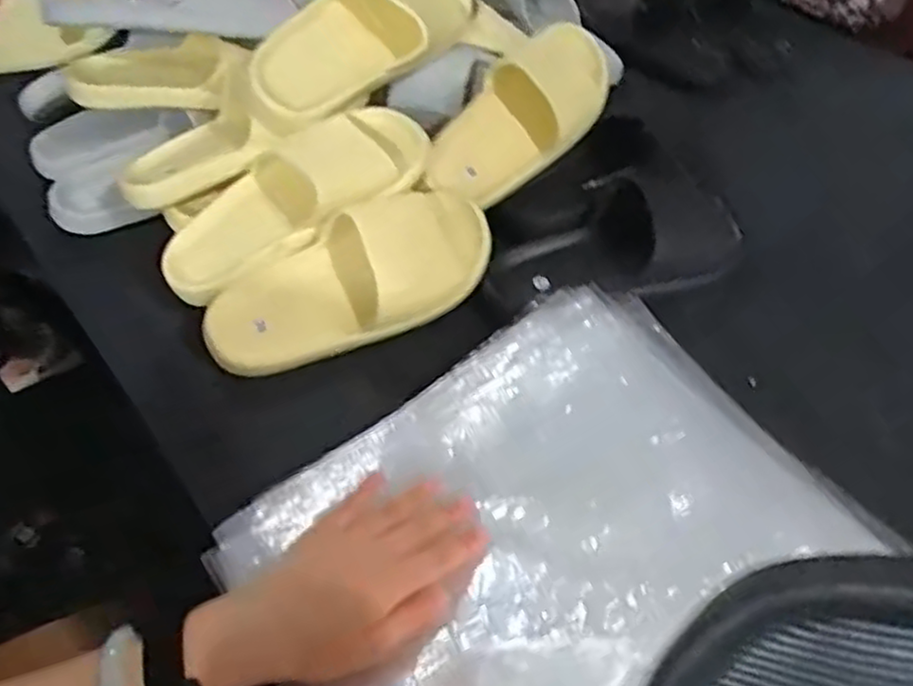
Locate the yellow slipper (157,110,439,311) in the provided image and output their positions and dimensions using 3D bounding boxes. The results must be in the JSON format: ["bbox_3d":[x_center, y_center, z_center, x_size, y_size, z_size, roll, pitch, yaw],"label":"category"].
[{"bbox_3d":[-0.141,-0.125,0.659,0.253,0.058,0.093,-33,54,-4],"label":"yellow slipper"}]

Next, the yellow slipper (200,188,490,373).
[{"bbox_3d":[-0.093,-0.058,0.645,0.254,0.080,0.110,-26,52,-4],"label":"yellow slipper"}]

